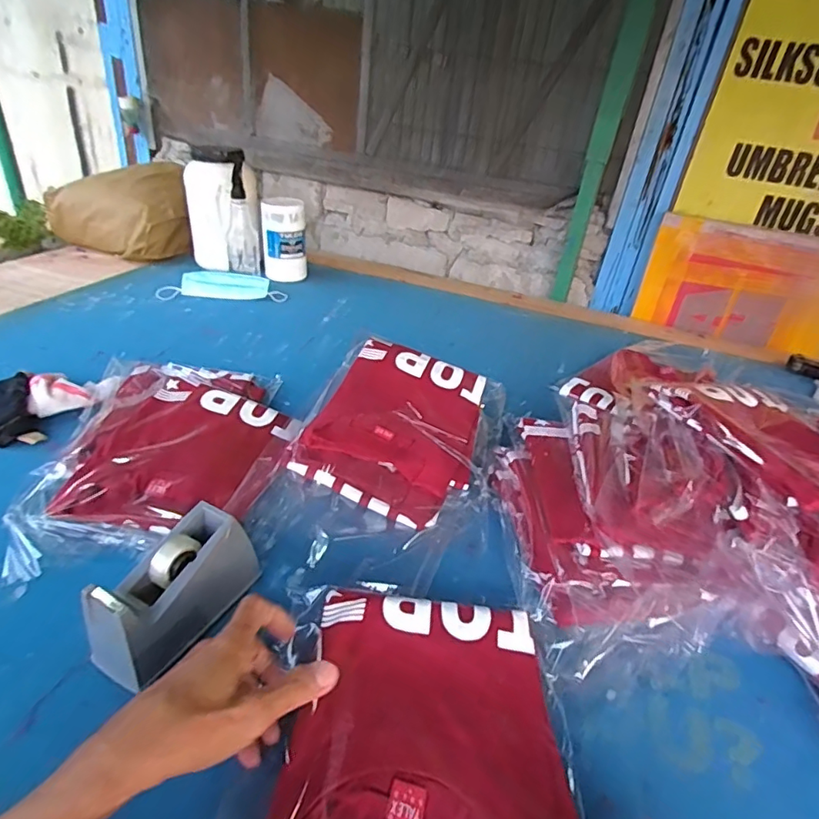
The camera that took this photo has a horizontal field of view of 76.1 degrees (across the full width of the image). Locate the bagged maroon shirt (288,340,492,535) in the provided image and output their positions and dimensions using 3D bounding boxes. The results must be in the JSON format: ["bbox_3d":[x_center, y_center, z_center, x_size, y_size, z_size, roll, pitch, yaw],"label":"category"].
[{"bbox_3d":[-0.009,0.015,0.679,0.195,0.028,0.265,22,45,2],"label":"bagged maroon shirt"}]

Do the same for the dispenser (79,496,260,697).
[{"bbox_3d":[-0.197,0.153,0.446,0.059,0.096,0.139,22,35,22],"label":"dispenser"}]

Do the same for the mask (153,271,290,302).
[{"bbox_3d":[-0.389,-0.257,1.096,0.251,0.034,0.086,0,33,-11],"label":"mask"}]

